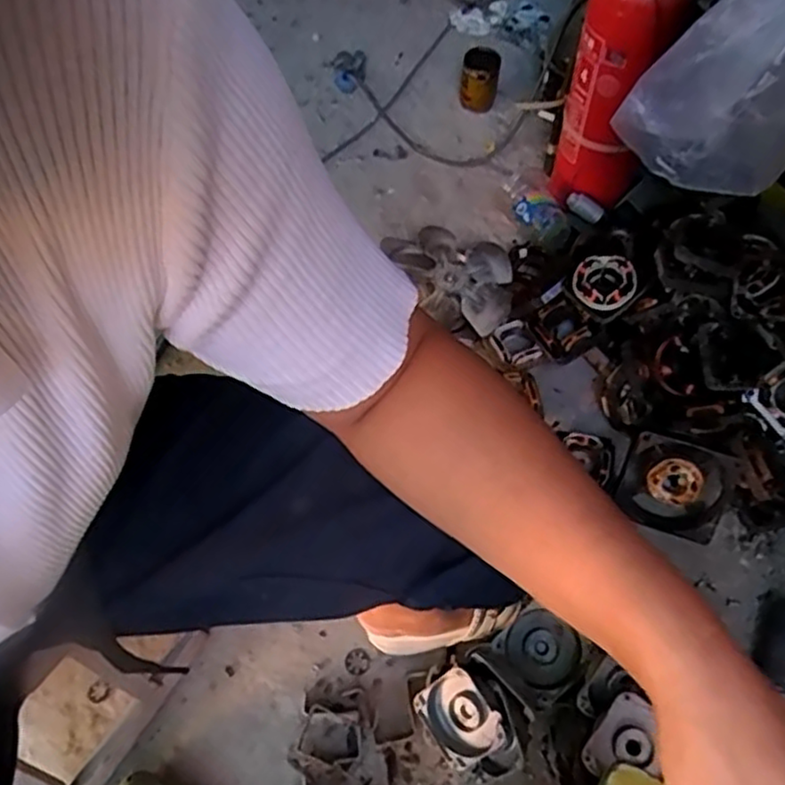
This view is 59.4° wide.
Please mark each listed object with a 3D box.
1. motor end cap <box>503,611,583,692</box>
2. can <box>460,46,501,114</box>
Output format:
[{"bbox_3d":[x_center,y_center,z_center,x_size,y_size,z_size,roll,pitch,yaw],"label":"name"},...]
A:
[{"bbox_3d":[0.160,0.279,0.742,0.076,0.017,0.069,39,67,20],"label":"motor end cap"},{"bbox_3d":[0.154,-0.553,1.218,0.064,0.091,0.069,0,60,0],"label":"can"}]

